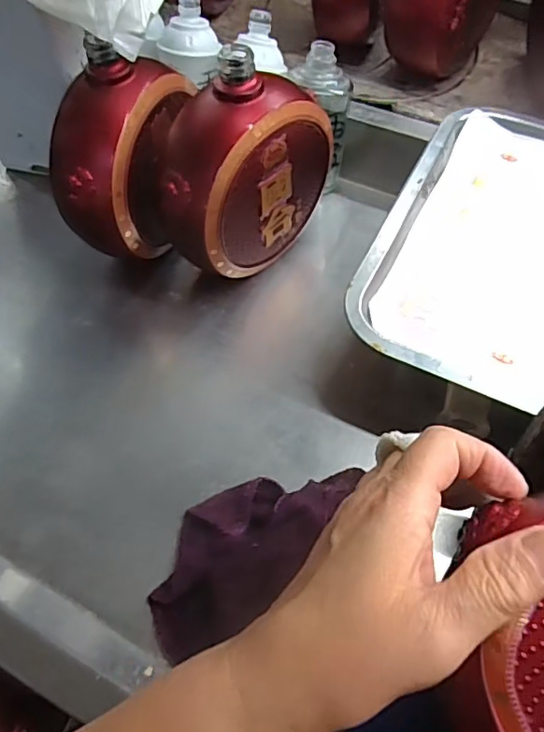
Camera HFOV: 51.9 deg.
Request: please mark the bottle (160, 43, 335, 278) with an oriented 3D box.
[{"bbox_3d":[-0.021,-0.132,0.395,0.138,0.141,0.061,-41,66,-17],"label":"bottle"}]

